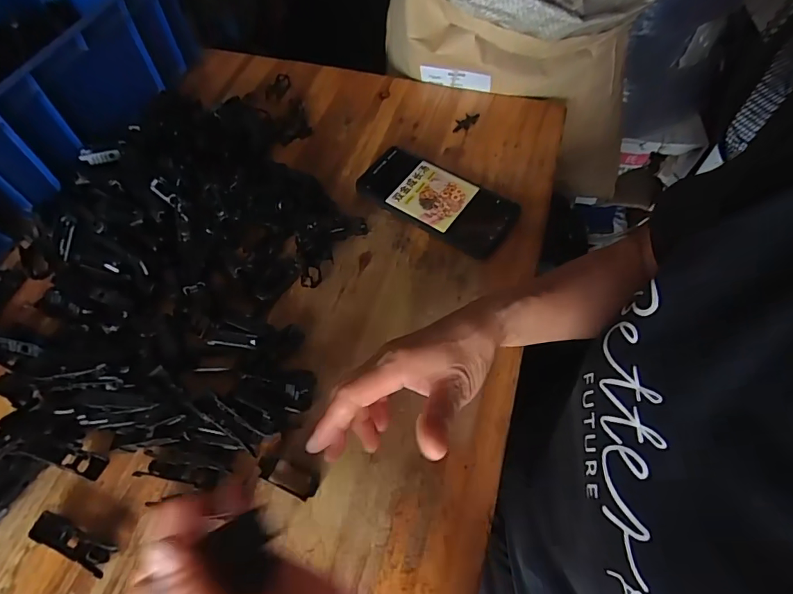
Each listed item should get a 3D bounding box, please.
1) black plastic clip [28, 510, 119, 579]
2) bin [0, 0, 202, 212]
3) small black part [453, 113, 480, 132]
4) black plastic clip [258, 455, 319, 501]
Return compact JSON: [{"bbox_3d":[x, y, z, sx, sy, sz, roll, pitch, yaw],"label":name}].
[{"bbox_3d":[-0.235,0.178,0.332,0.065,0.012,0.018,19,61,14],"label":"black plastic clip"},{"bbox_3d":[-0.429,-0.279,0.532,0.247,0.110,0.343,19,61,13],"label":"bin"},{"bbox_3d":[0.086,-0.213,0.562,0.017,0.011,0.037,39,67,20],"label":"small black part"},{"bbox_3d":[-0.084,0.137,0.351,0.051,0.011,0.020,21,62,15],"label":"black plastic clip"}]

